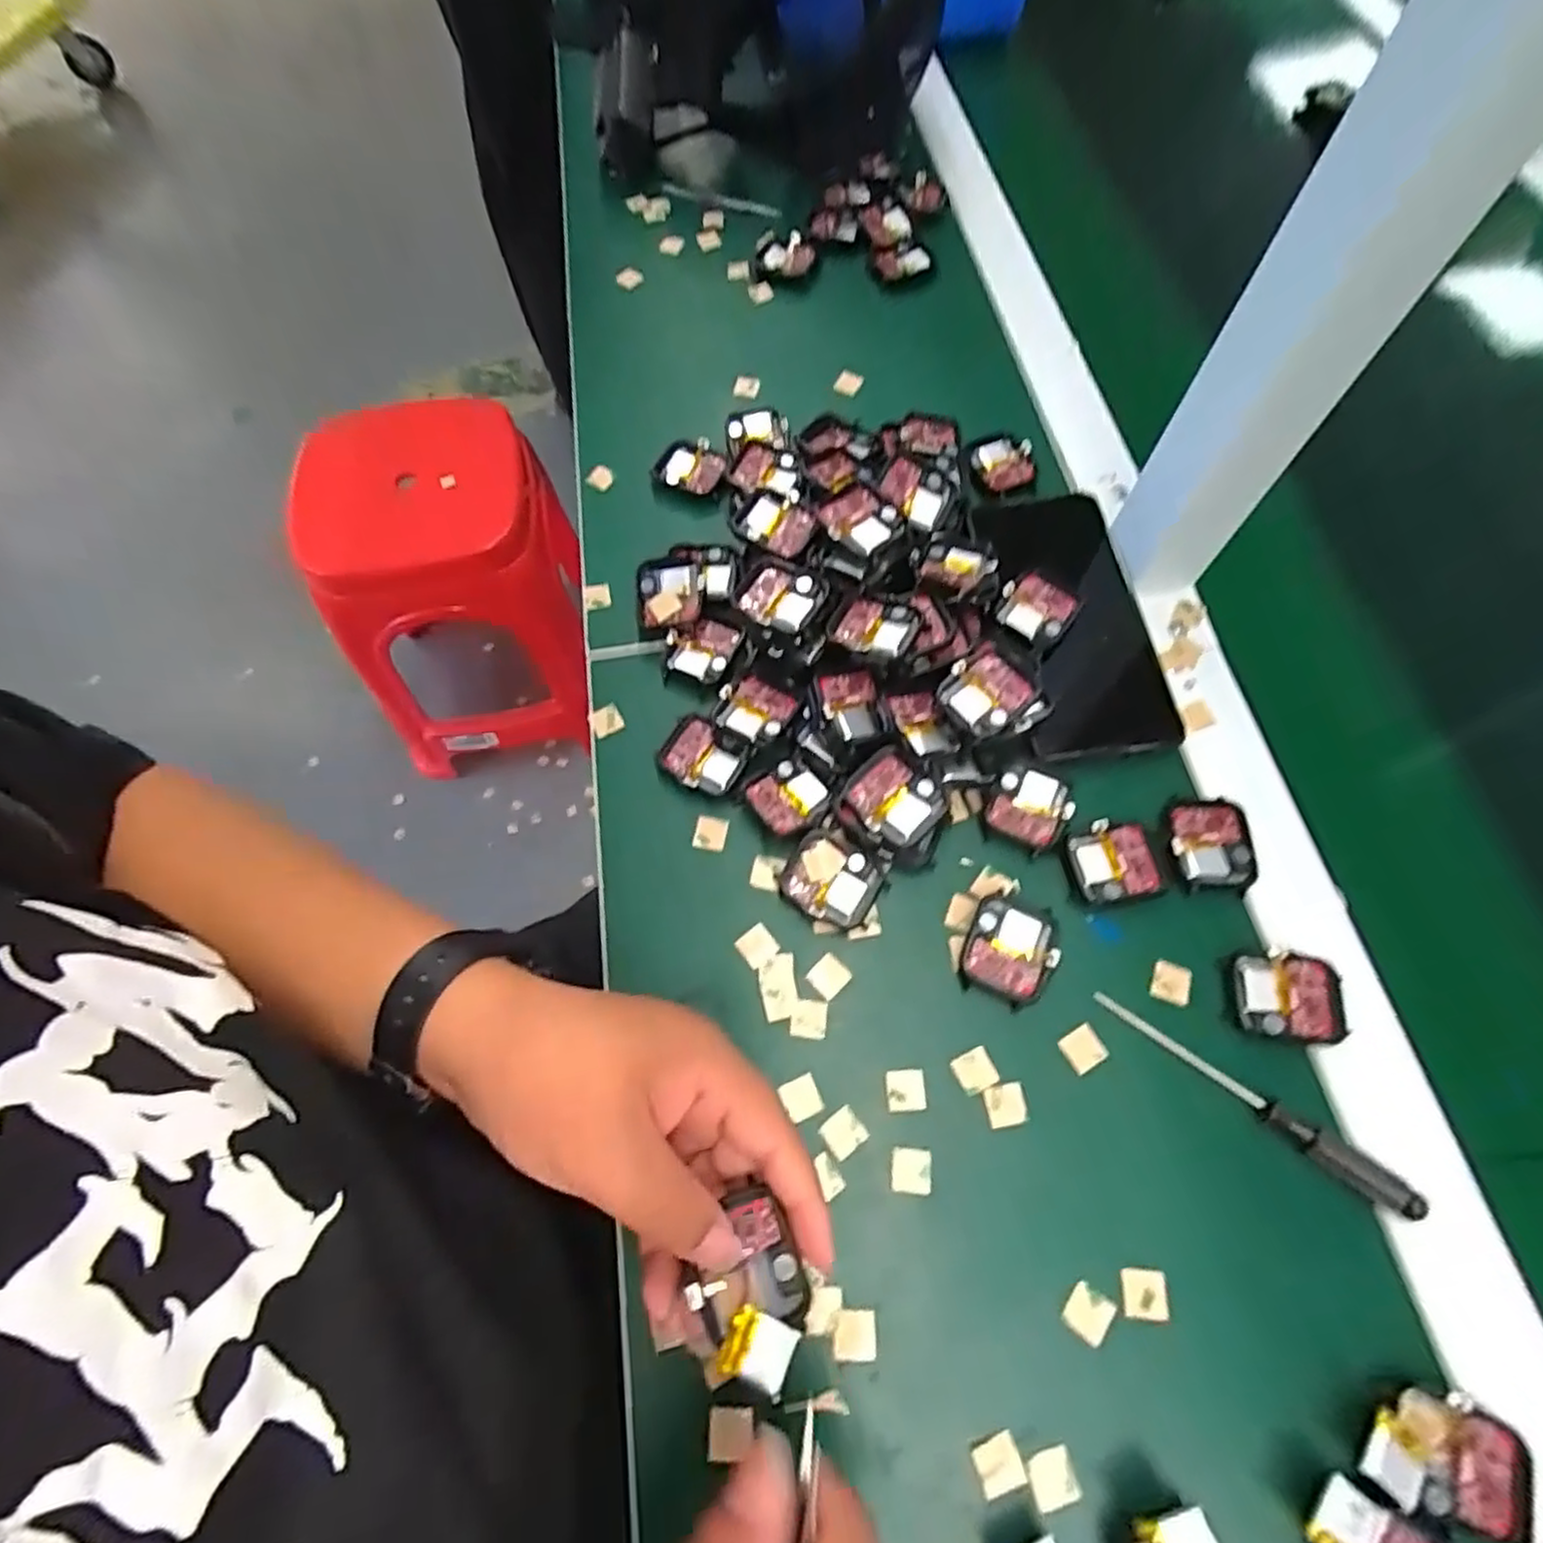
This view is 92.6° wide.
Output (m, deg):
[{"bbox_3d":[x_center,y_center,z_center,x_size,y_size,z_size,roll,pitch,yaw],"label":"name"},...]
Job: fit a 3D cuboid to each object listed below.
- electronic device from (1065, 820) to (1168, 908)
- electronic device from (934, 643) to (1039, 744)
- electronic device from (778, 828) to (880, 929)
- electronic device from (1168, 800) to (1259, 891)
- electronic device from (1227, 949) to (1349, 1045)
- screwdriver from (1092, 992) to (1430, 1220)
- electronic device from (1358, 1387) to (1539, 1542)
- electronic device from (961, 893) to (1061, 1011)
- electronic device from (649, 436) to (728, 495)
[{"bbox_3d":[0.160,0.042,0.344,0.038,0.005,0.037,-10,66,-4],"label":"electronic device"},{"bbox_3d":[0.106,-0.039,0.355,0.044,0.009,0.037,-32,69,-13],"label":"electronic device"},{"bbox_3d":[0.028,0.050,0.347,0.041,0.013,0.042,26,68,12],"label":"electronic device"},{"bbox_3d":[0.206,0.034,0.348,0.037,0.006,0.042,-1,65,0],"label":"electronic device"},{"bbox_3d":[0.223,0.097,0.319,0.042,0.009,0.037,6,66,3],"label":"electronic device"},{"bbox_3d":[0.195,0.134,0.302,0.131,0.011,0.012,34,70,15],"label":"screwdriver"},{"bbox_3d":[0.230,0.234,0.251,0.058,0.010,0.038,18,67,9],"label":"electronic device"},{"bbox_3d":[0.107,0.080,0.331,0.037,0.010,0.043,24,68,11],"label":"electronic device"},{"bbox_3d":[-0.046,-0.187,0.454,0.044,0.014,0.032,20,67,10],"label":"electronic device"}]

